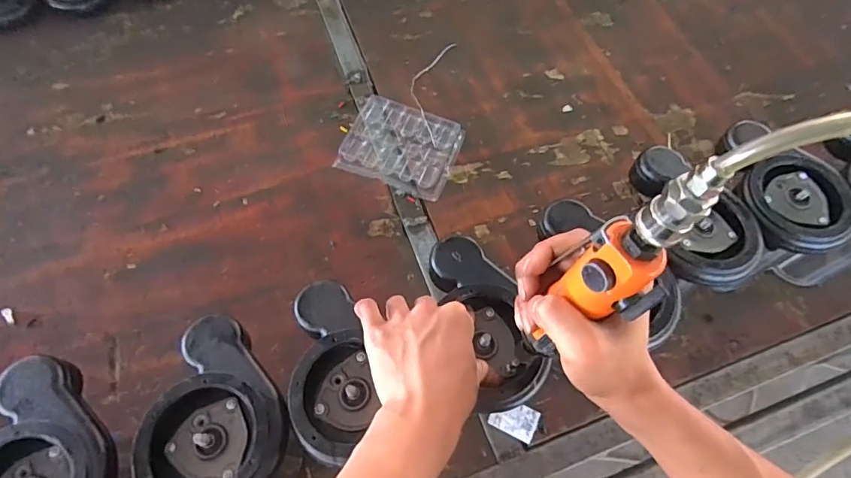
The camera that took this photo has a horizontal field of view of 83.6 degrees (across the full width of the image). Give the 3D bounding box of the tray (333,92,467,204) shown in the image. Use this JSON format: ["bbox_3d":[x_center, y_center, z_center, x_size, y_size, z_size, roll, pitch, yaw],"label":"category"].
[{"bbox_3d":[-0.038,-0.145,0.749,0.170,0.018,0.144,22,65,10],"label":"tray"}]

